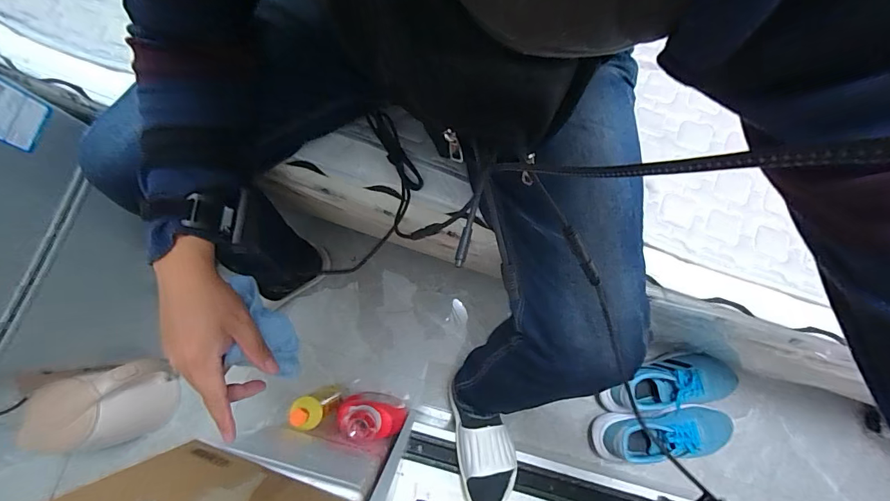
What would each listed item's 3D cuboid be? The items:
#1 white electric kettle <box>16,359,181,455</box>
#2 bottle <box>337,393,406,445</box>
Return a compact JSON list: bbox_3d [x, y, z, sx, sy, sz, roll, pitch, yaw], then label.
[{"bbox_3d":[-0.683,0.304,0.857,0.138,0.239,0.151,-2,79,-1],"label":"white electric kettle"},{"bbox_3d":[-0.149,0.331,0.861,0.133,0.259,0.064,9,79,1],"label":"bottle"}]

